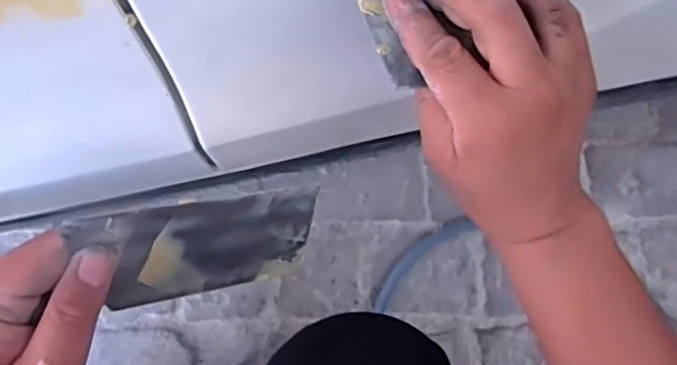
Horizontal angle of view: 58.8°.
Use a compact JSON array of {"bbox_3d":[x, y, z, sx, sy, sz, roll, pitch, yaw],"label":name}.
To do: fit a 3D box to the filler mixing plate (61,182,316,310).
[{"bbox_3d":[-0.076,0.037,0.336,0.130,0.073,0.004,-6,42,-28],"label":"filler mixing plate"}]

